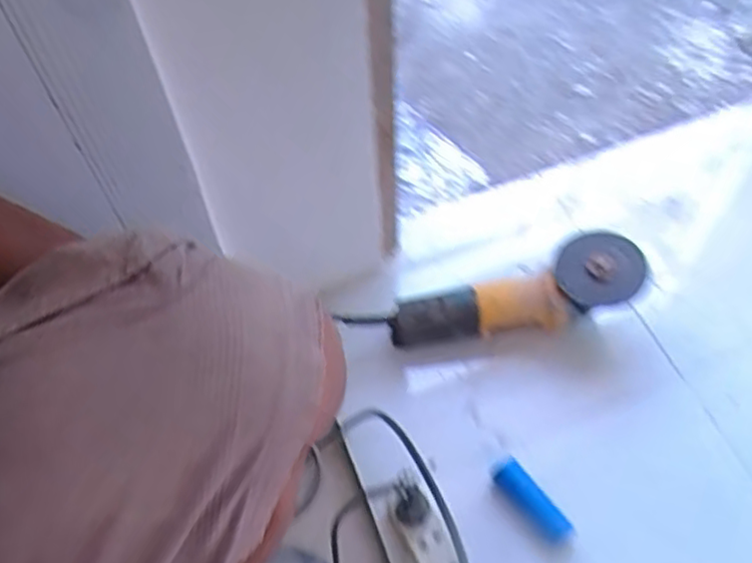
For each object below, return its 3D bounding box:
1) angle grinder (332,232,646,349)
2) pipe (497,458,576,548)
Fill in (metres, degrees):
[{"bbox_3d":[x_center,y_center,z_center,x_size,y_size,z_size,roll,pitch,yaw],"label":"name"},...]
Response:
[{"bbox_3d":[0.146,0.014,0.782,0.312,0.070,0.092,-16,58,12],"label":"angle grinder"},{"bbox_3d":[0.160,0.227,0.692,0.026,0.025,0.093,-35,62,-18],"label":"pipe"}]

